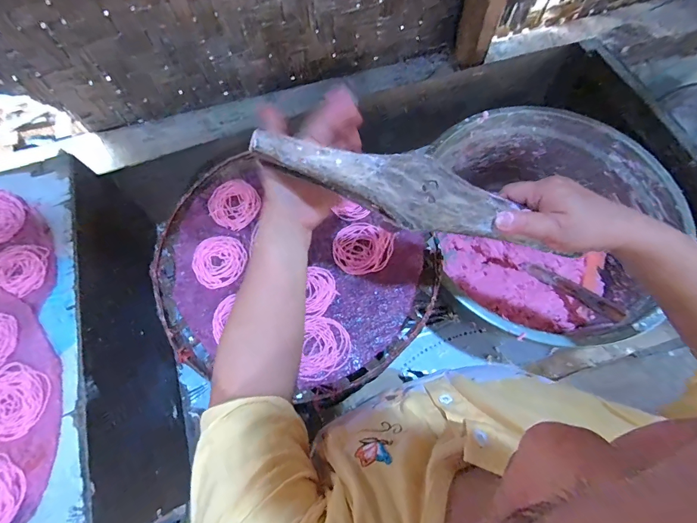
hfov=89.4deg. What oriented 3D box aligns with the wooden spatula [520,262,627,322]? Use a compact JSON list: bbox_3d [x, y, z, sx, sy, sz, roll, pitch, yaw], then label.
[{"bbox_3d":[0.350,0.044,0.562,0.016,0.021,0.169,-33,38,-10],"label":"wooden spatula"}]

